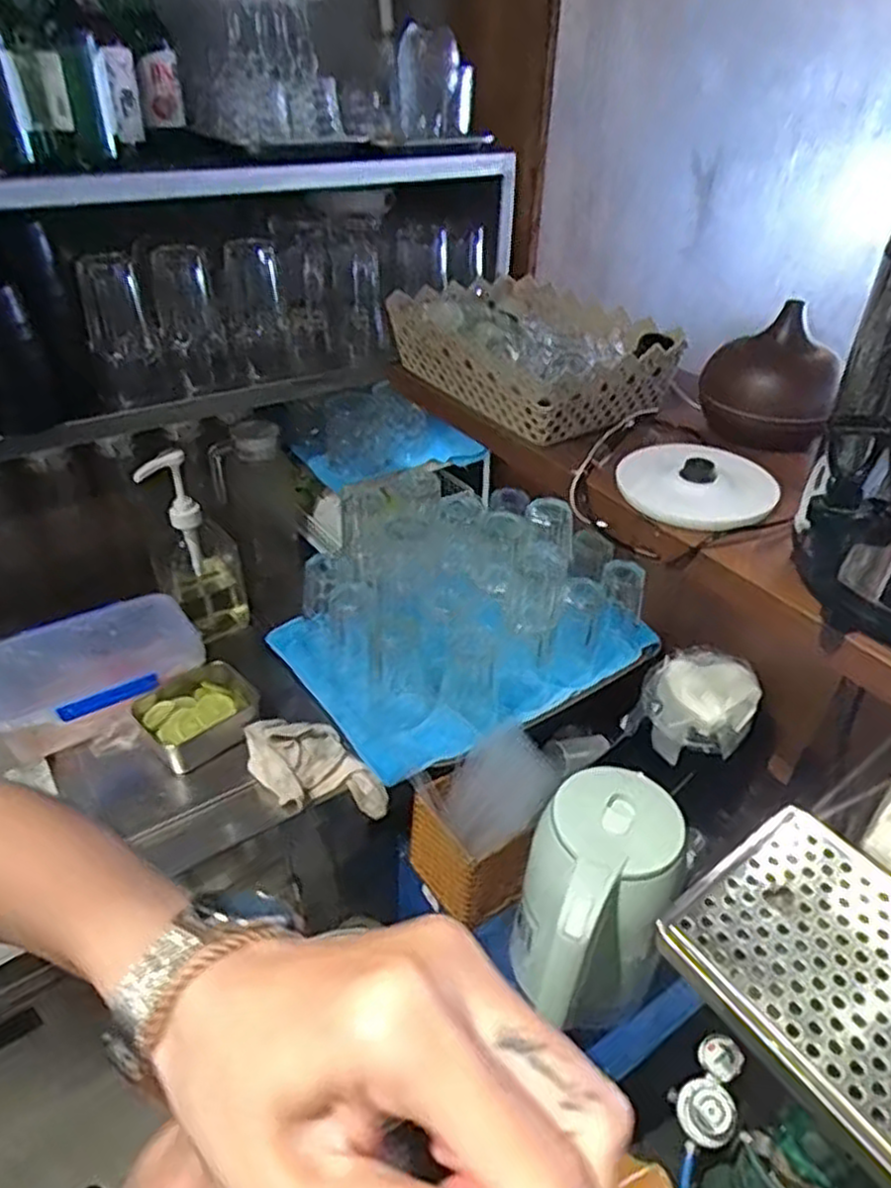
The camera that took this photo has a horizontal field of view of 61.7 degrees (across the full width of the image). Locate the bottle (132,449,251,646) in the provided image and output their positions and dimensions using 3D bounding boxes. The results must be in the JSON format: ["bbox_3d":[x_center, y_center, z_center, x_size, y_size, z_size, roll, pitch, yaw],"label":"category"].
[{"bbox_3d":[-0.361,-0.058,1.078,0.122,0.300,0.103,-12,38,-17],"label":"bottle"}]

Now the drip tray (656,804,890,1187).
[{"bbox_3d":[0.275,0.259,0.473,0.162,0.018,0.237,-29,46,-23],"label":"drip tray"}]

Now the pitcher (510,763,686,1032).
[{"bbox_3d":[0.155,0.344,0.785,0.155,0.254,0.198,9,37,11],"label":"pitcher"}]

